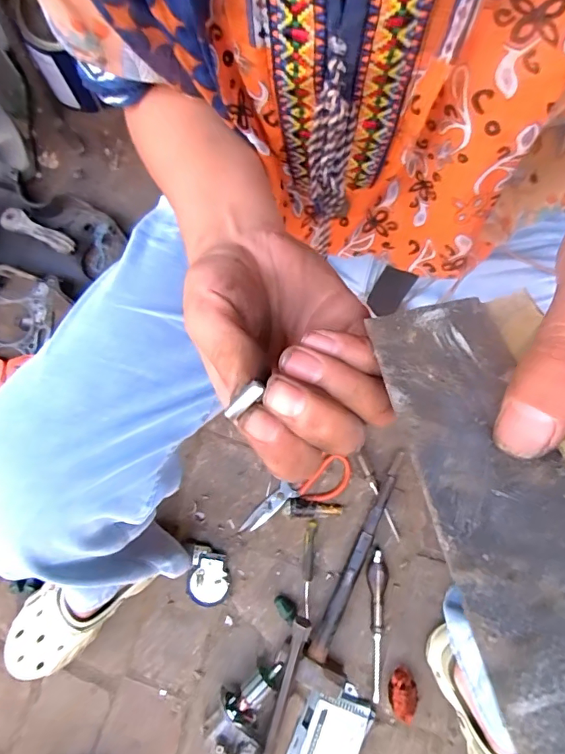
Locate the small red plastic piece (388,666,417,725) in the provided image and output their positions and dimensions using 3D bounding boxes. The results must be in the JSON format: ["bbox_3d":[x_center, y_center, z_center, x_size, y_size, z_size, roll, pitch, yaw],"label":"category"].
[{"bbox_3d":[0.170,0.453,0.656,0.036,0.034,0.065,0,80,0],"label":"small red plastic piece"}]

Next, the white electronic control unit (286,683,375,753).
[{"bbox_3d":[0.063,0.519,0.652,0.091,0.022,0.150,25,81,4],"label":"white electronic control unit"}]

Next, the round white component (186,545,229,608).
[{"bbox_3d":[-0.113,0.308,0.709,0.063,0.016,0.082,13,80,2],"label":"round white component"}]

